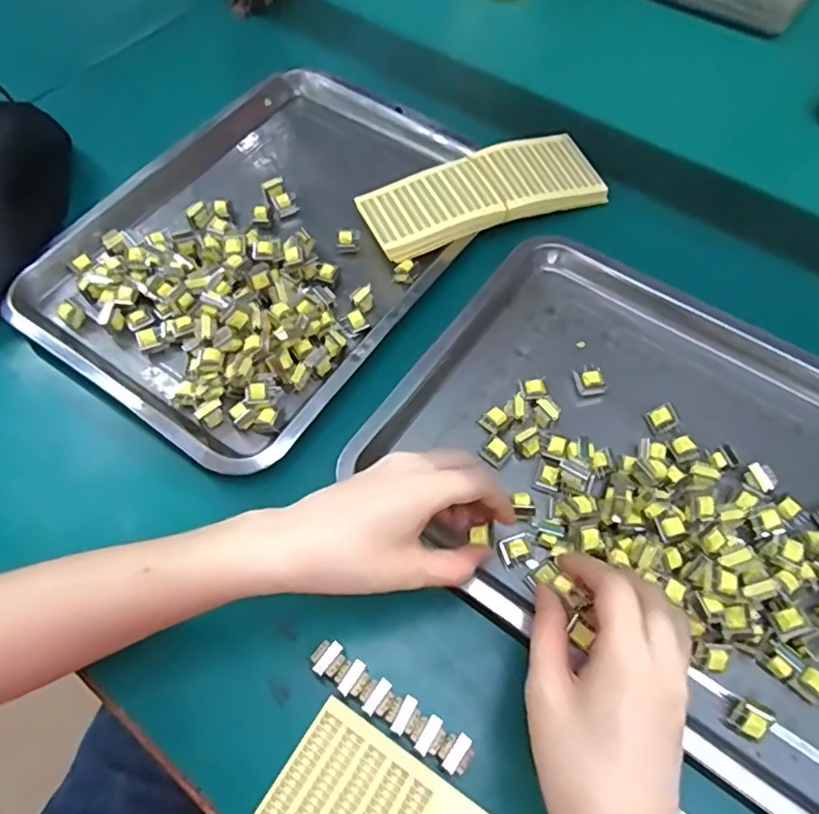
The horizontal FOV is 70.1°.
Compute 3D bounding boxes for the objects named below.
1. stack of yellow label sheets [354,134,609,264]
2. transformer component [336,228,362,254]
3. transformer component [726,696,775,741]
[{"bbox_3d":[0.066,-0.189,0.515,0.211,0.024,0.075,-21,63,-10],"label":"stack of yellow label sheets"},{"bbox_3d":[-0.053,-0.144,0.513,0.020,0.023,0.013,-7,61,-3],"label":"transformer component"},{"bbox_3d":[0.193,0.175,0.329,0.016,0.019,0.018,36,68,19],"label":"transformer component"}]

